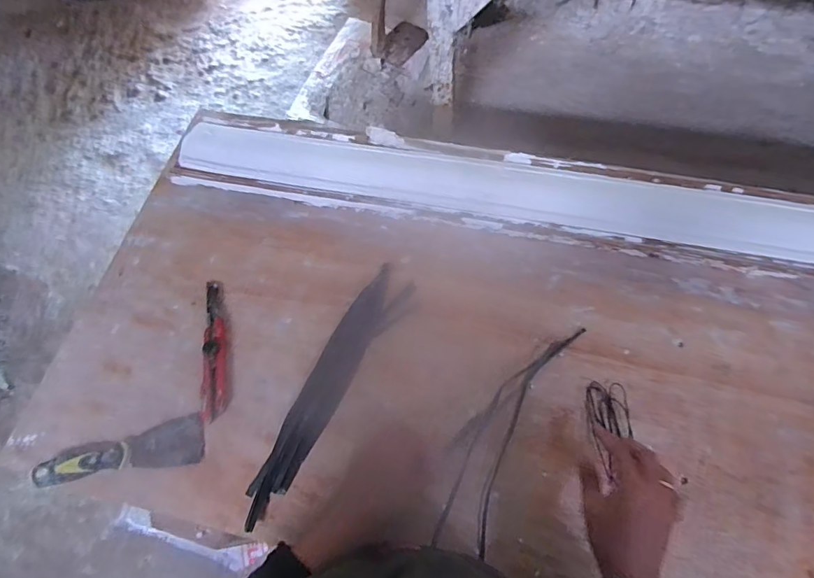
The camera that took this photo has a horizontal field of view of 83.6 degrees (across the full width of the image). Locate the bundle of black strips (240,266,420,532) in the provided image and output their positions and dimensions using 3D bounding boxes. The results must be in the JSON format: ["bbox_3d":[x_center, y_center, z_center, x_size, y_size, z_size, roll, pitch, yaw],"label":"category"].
[{"bbox_3d":[-0.101,0.115,0.578,0.060,0.019,0.344,27,69,14],"label":"bundle of black strips"}]

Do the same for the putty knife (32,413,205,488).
[{"bbox_3d":[-0.342,0.193,0.549,0.182,0.029,0.055,-9,65,-2],"label":"putty knife"}]

